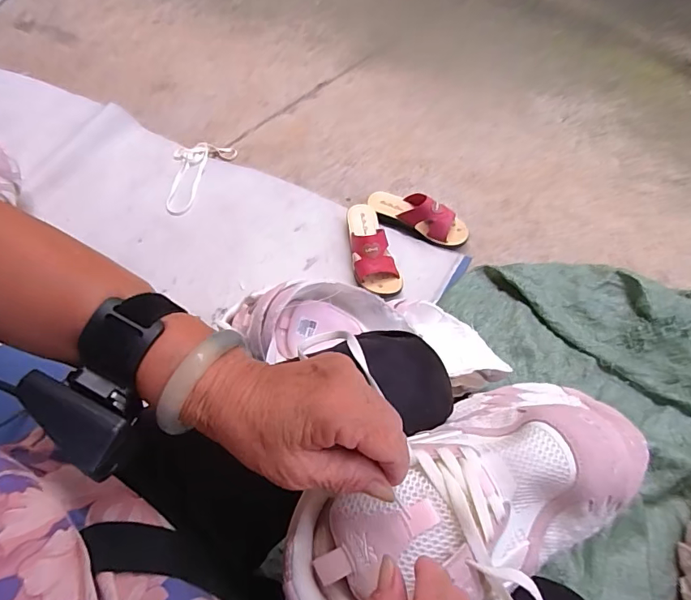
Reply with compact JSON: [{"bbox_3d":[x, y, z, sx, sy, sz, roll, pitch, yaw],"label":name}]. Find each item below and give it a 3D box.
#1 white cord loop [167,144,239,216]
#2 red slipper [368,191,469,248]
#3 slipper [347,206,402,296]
[{"bbox_3d":[-0.380,-0.303,1.107,0.140,0.023,0.232,20,61,12],"label":"white cord loop"},{"bbox_3d":[0.157,-0.185,0.985,0.226,0.080,0.074,27,68,17],"label":"red slipper"},{"bbox_3d":[0.046,-0.109,0.931,0.085,0.079,0.227,-15,63,-4],"label":"slipper"}]

